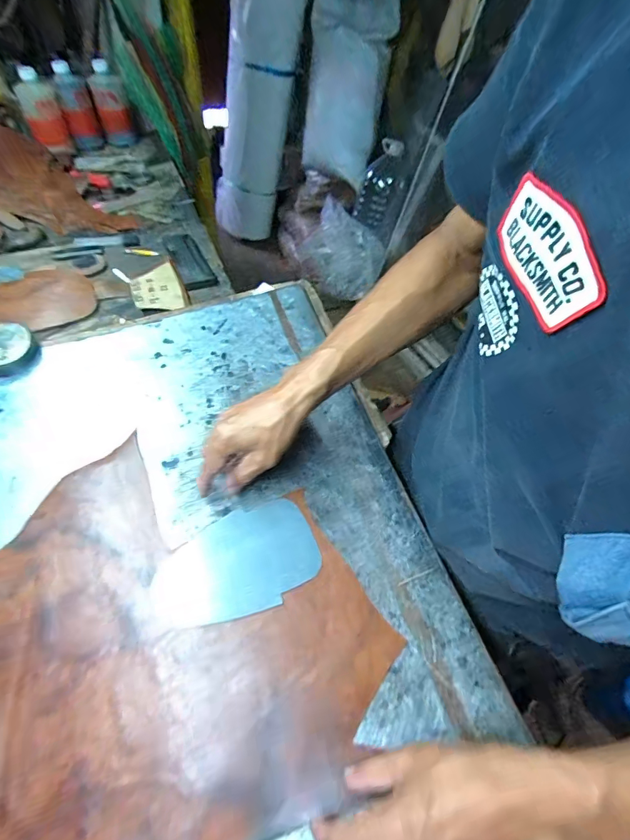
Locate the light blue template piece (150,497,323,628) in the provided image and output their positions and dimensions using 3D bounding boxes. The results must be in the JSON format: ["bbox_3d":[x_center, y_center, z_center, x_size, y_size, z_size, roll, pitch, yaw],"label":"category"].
[{"bbox_3d":[-0.081,0.145,0.415,0.163,0.004,0.103,-14,58,-12],"label":"light blue template piece"}]

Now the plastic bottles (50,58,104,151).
[{"bbox_3d":[-0.526,-0.688,0.893,0.062,0.144,0.065,-9,57,-9],"label":"plastic bottles"}]

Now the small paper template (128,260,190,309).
[{"bbox_3d":[-0.257,-0.216,0.655,0.079,0.009,0.117,-20,60,-16],"label":"small paper template"}]

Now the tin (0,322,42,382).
[{"bbox_3d":[-0.414,-0.093,0.539,0.075,0.033,0.085,-35,64,-23],"label":"tin"}]

